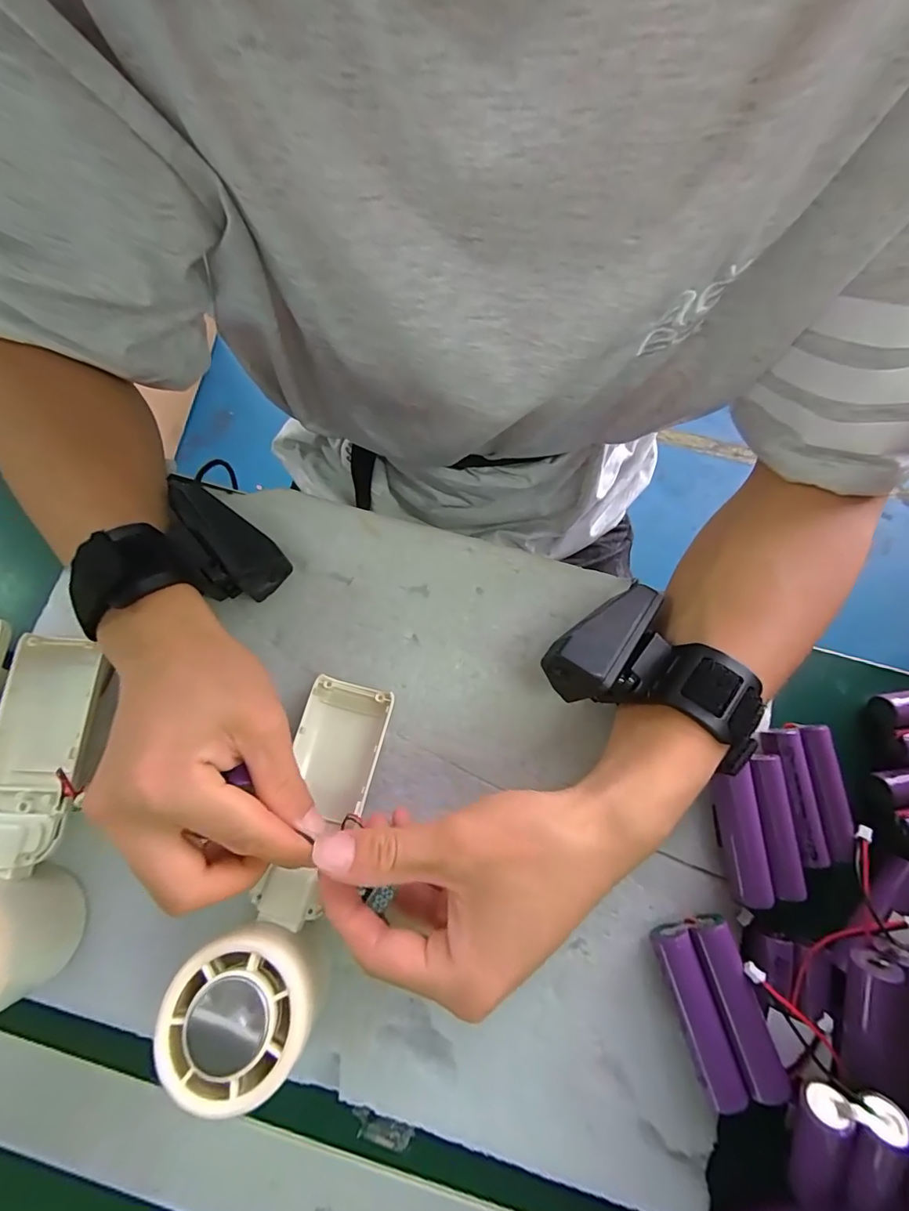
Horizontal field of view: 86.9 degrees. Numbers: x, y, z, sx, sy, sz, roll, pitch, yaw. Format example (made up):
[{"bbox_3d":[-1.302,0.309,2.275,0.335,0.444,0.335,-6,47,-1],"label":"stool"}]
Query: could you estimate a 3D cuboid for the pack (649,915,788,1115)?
[{"bbox_3d":[0.119,0.184,0.220,0.034,0.020,0.068,-15,76,-4],"label":"pack"}]

